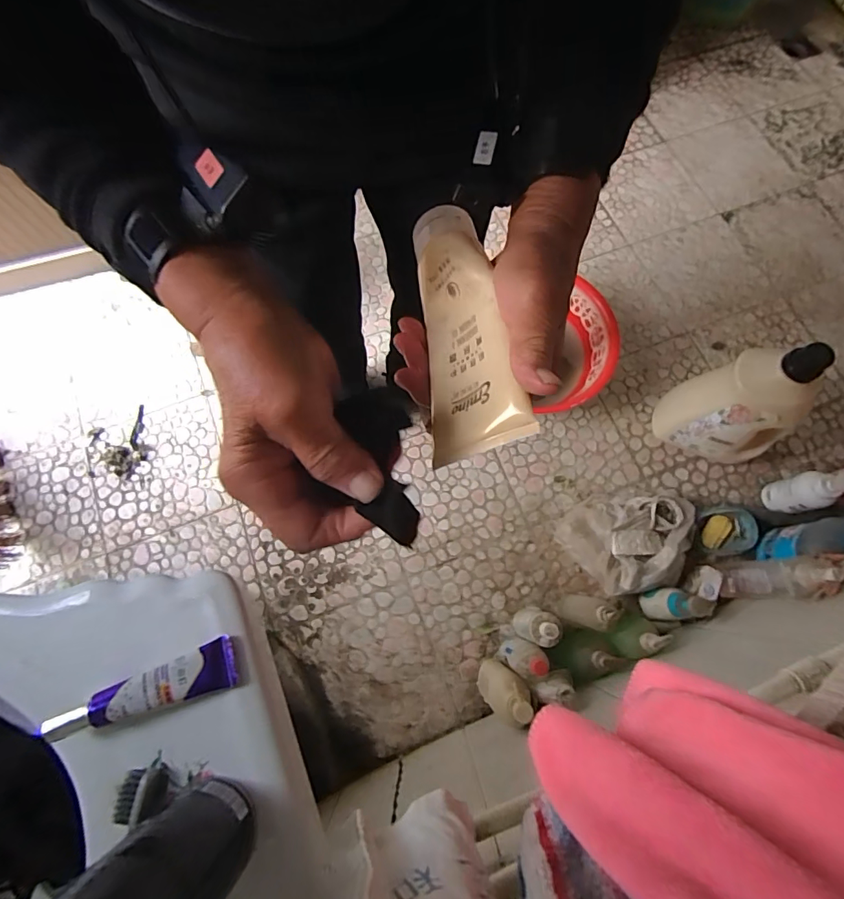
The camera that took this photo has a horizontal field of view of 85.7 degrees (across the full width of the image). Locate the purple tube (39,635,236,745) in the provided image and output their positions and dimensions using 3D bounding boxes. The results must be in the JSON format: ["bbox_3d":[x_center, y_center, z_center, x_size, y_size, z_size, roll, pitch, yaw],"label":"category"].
[{"bbox_3d":[-0.155,0.134,0.251,0.097,0.014,0.025,-19,73,-5],"label":"purple tube"}]

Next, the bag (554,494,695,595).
[{"bbox_3d":[0.439,0.196,0.963,0.281,0.087,0.202,-4,73,-1],"label":"bag"}]

